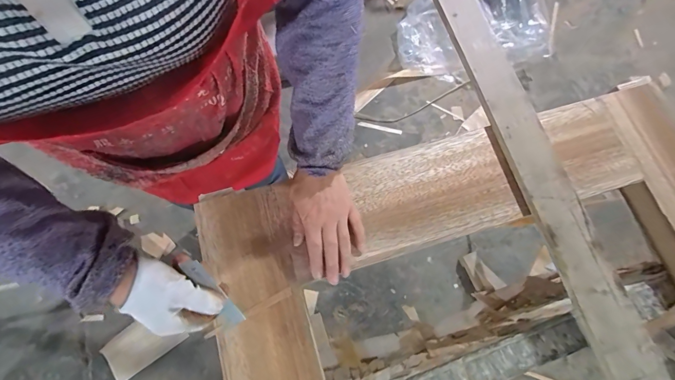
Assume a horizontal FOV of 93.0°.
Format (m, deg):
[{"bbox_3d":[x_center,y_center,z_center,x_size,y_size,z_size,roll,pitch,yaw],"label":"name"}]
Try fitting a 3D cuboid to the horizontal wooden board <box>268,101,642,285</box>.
[{"bbox_3d":[0.194,-0.011,0.496,0.562,0.018,0.150,-17,73,-8],"label":"horizontal wooden board"}]

